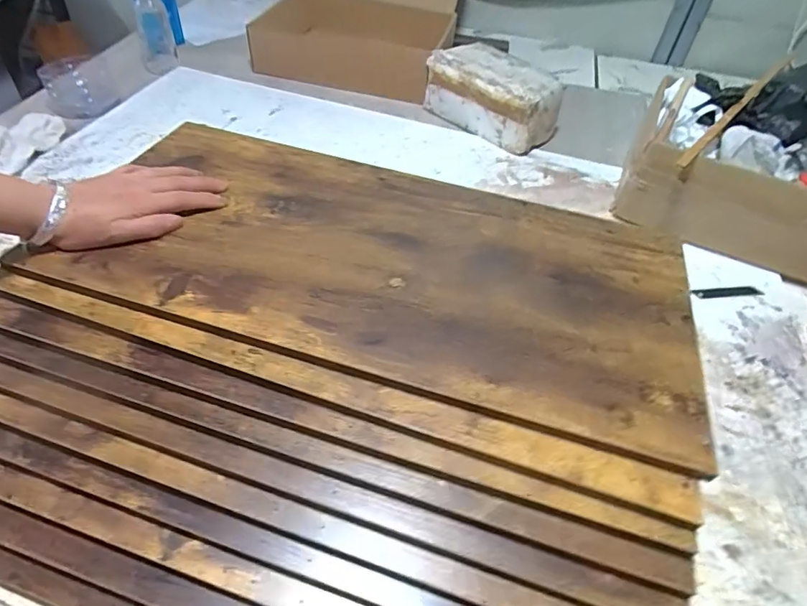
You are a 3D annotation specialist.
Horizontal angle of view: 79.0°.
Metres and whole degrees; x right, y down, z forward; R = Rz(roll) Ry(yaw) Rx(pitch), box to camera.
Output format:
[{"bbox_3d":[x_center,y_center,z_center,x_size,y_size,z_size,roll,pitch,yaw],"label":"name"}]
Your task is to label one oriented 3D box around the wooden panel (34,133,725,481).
[{"bbox_3d":[-0.016,-0.049,0.468,0.556,0.012,0.264,17,49,10],"label":"wooden panel"}]

